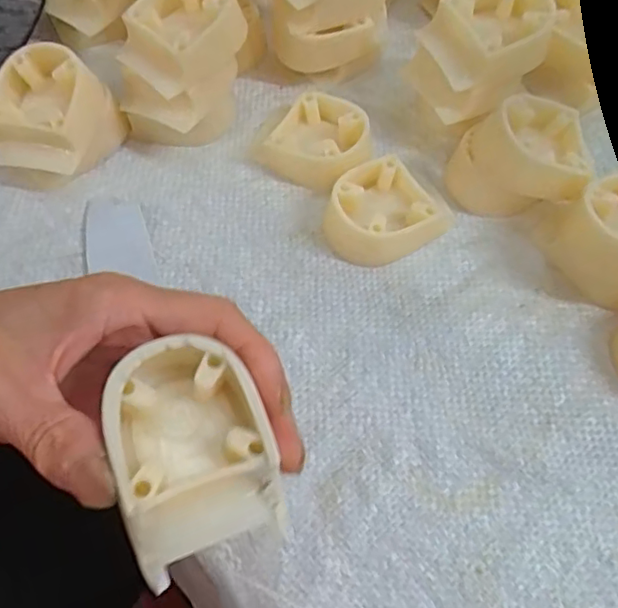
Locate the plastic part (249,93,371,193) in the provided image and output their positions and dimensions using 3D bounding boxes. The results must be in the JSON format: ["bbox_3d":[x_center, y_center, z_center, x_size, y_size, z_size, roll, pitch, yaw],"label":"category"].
[{"bbox_3d":[0.005,-0.088,0.317,0.057,0.024,0.047,26,67,12],"label":"plastic part"}]

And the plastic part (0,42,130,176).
[{"bbox_3d":[-0.131,-0.093,0.302,0.052,0.044,0.055,12,64,6],"label":"plastic part"}]

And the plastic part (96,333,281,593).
[{"bbox_3d":[-0.036,0.043,0.179,0.045,0.022,0.060,-19,65,-12],"label":"plastic part"}]

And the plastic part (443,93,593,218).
[{"bbox_3d":[0.105,-0.075,0.300,0.063,0.042,0.049,6,63,3],"label":"plastic part"}]

